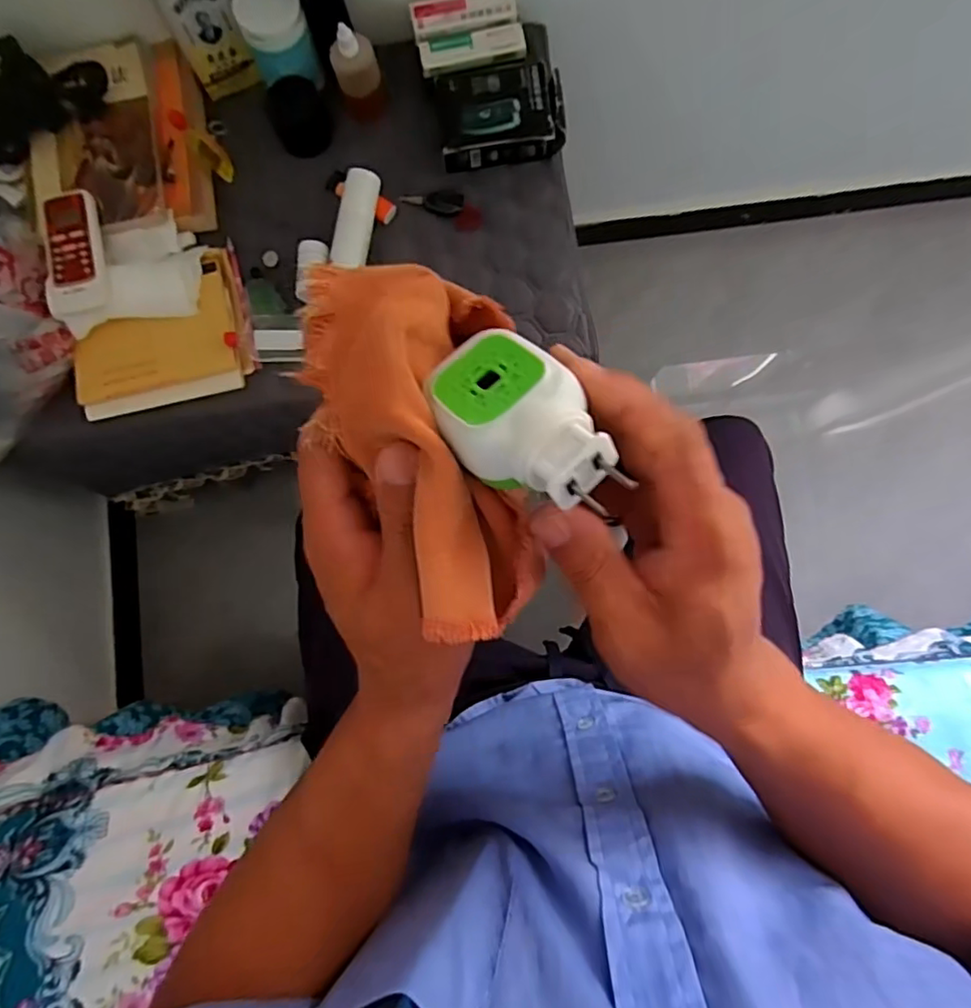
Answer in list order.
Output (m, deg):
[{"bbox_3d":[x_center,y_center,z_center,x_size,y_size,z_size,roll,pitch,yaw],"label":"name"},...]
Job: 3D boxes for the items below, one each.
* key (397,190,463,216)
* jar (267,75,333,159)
[{"bbox_3d":[-0.059,-0.338,0.672,0.069,0.014,0.030,-7,84,1],"label":"key"},{"bbox_3d":[-0.208,-0.432,0.668,0.060,0.048,0.061,0,84,2],"label":"jar"}]

